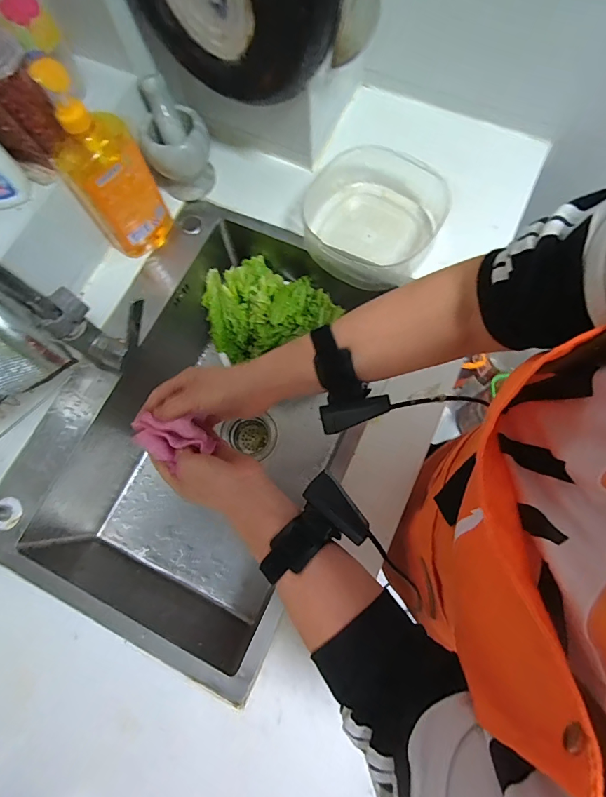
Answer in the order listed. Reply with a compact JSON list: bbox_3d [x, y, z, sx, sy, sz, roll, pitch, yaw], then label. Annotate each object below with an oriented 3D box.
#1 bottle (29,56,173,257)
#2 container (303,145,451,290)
[{"bbox_3d":[-0.269,-0.314,0.564,0.055,0.267,0.108,35,78,11],"label":"bottle"},{"bbox_3d":[0.101,-0.295,0.648,0.226,0.060,0.209,25,77,9],"label":"container"}]

